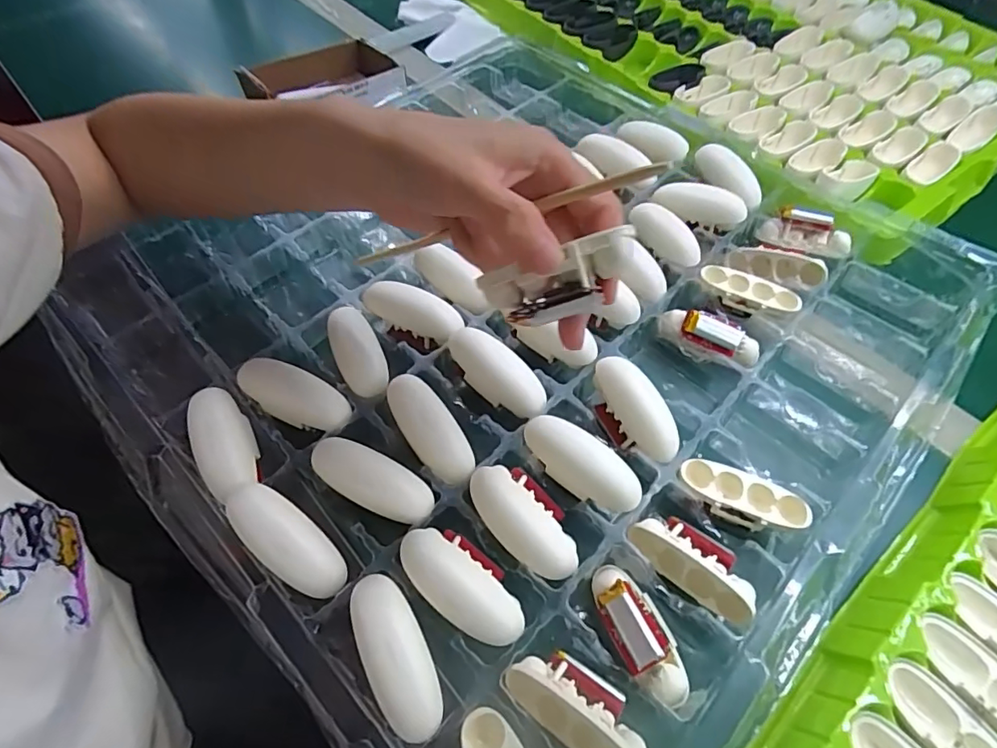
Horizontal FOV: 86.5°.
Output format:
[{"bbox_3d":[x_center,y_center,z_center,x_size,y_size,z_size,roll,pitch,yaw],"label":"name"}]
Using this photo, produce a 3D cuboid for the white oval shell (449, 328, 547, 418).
[{"bbox_3d":[-0.001,-0.001,0.308,0.065,0.019,0.026,42,63,6],"label":"white oval shell"}]

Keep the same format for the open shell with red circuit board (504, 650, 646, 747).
[{"bbox_3d":[0.035,0.142,0.227,0.062,0.019,0.030,32,61,17],"label":"open shell with red circuit board"}]

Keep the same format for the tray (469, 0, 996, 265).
[{"bbox_3d":[0.268,-0.382,0.576,0.441,0.042,0.604,-27,62,-19],"label":"tray"}]

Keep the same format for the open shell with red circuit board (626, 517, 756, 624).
[{"bbox_3d":[0.098,0.091,0.263,0.062,0.020,0.026,37,63,19],"label":"open shell with red circuit board"}]

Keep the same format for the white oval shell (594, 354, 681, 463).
[{"bbox_3d":[0.078,0.017,0.297,0.025,0.011,0.064,-15,59,-12],"label":"white oval shell"}]

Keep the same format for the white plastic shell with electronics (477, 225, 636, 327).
[{"bbox_3d":[0.023,-0.036,0.203,0.061,0.022,0.017,-20,53,26],"label":"white plastic shell with electronics"}]

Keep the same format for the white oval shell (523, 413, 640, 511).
[{"bbox_3d":[0.043,0.045,0.274,0.065,0.016,0.025,36,62,19],"label":"white oval shell"}]

